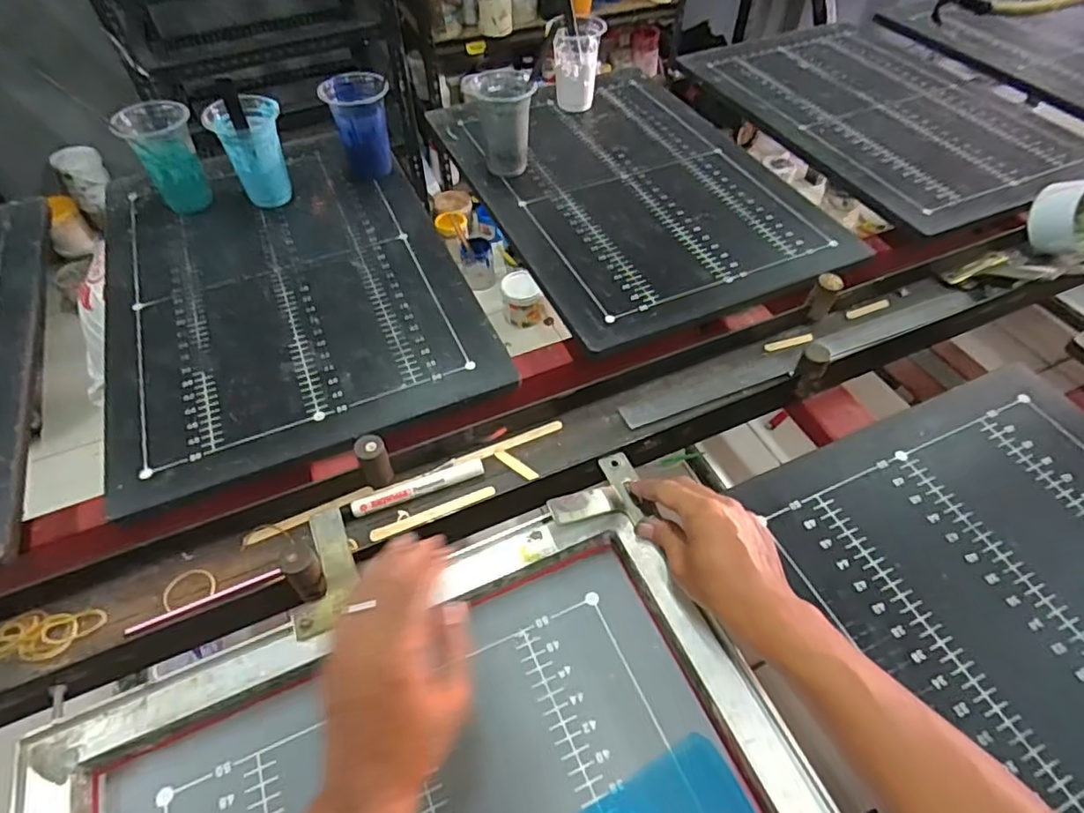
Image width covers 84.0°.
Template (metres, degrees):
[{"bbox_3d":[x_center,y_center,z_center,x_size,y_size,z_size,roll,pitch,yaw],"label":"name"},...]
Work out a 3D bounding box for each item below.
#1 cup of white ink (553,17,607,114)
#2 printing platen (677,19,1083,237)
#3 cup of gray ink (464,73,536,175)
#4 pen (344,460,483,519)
[{"bbox_3d":[0.057,-0.537,0.954,0.075,0.115,0.071,0,51,0],"label":"cup of white ink"},{"bbox_3d":[0.553,-0.499,0.982,0.424,0.012,0.597,-17,53,-13],"label":"printing platen"},{"bbox_3d":[-0.054,-0.391,0.839,0.078,0.117,0.094,-17,53,-13],"label":"cup of gray ink"},{"bbox_3d":[-0.112,0.073,0.531,0.124,0.015,0.014,-18,53,-14],"label":"pen"}]

